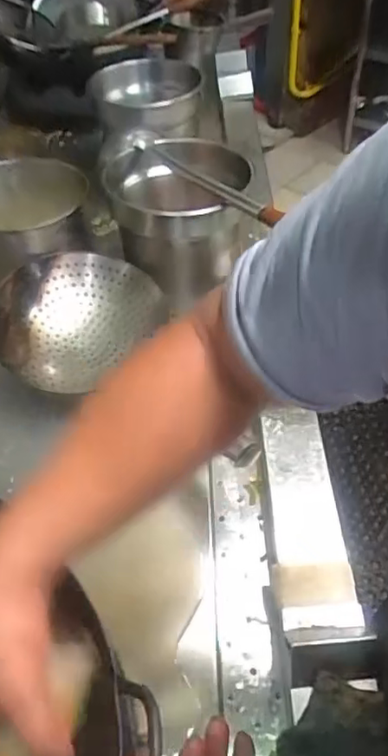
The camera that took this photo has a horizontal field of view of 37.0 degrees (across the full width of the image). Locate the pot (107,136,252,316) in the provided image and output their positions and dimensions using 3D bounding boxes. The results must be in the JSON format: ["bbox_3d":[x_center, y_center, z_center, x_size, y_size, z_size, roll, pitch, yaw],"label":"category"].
[{"bbox_3d":[-0.024,-0.256,0.937,0.208,0.179,0.240,-5,48,-1],"label":"pot"}]

